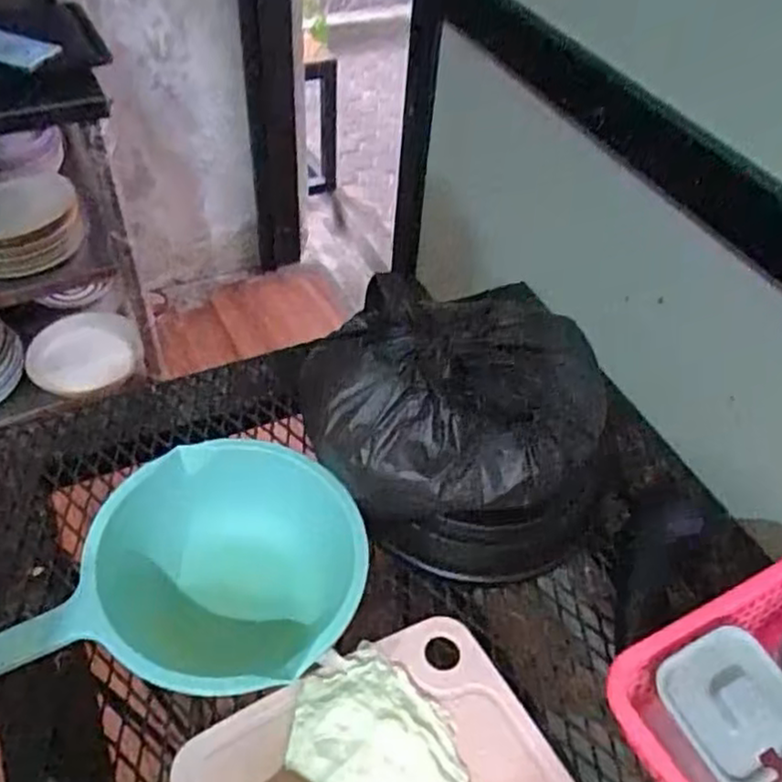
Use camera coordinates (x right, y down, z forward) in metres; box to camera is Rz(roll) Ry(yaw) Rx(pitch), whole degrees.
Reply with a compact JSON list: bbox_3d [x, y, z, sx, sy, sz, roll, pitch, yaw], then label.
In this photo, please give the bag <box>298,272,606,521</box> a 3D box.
[{"bbox_3d":[0.052,0.001,0.550,0.235,0.110,0.152,3,48,-3],"label":"bag"}]

